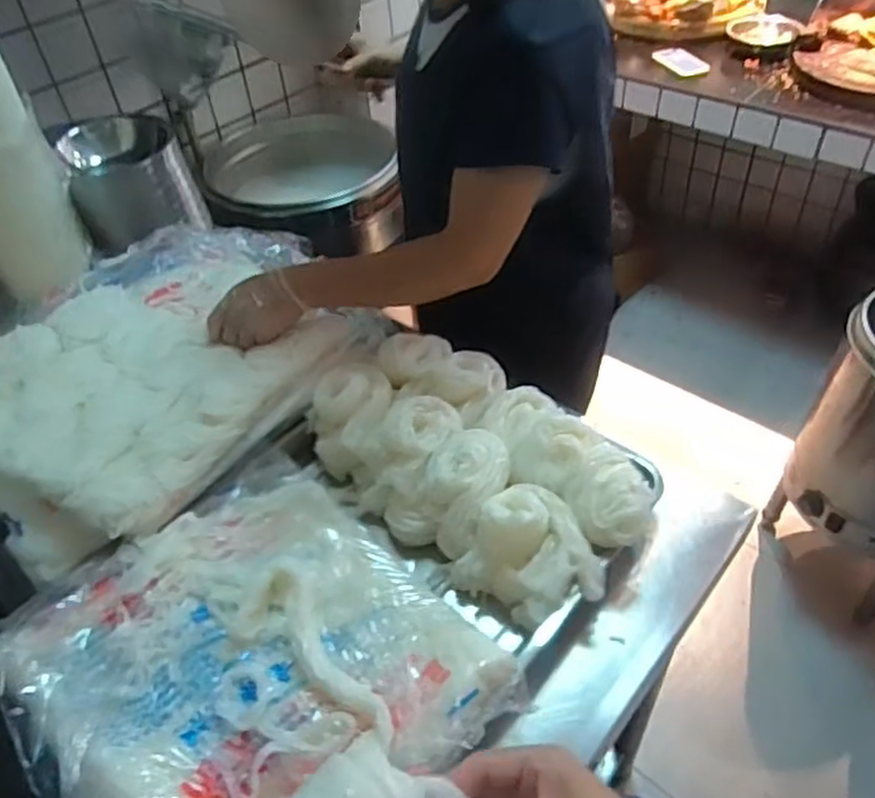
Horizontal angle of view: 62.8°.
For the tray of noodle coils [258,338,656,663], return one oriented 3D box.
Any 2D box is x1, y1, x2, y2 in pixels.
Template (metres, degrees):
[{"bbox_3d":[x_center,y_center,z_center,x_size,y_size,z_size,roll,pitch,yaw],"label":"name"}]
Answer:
[{"bbox_3d":[0.030,0.072,0.815,0.243,0.102,0.397,-37,54,-27],"label":"tray of noodle coils"}]

